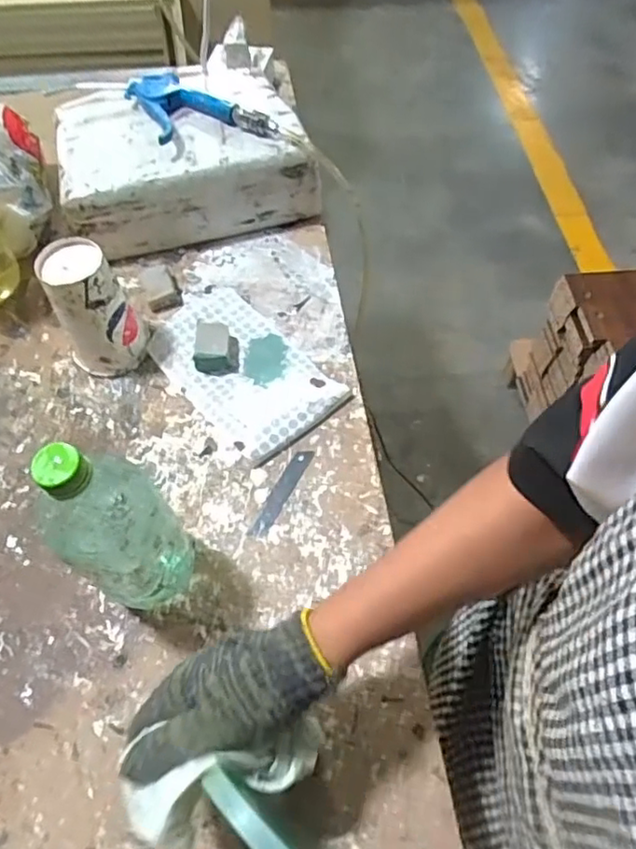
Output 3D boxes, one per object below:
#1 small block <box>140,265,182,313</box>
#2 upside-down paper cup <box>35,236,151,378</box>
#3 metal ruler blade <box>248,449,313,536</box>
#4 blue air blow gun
[{"bbox_3d":[-0.179,-0.156,0.692,0.037,0.026,0.046,-18,59,-8],"label":"small block"},{"bbox_3d":[-0.225,-0.113,0.613,0.077,0.127,0.070,-2,58,2],"label":"upside-down paper cup"},{"bbox_3d":[-0.034,0.062,0.569,0.017,0.004,0.096,24,63,17],"label":"metal ruler blade"},{"bbox_3d":[-0.142,-0.362,0.700,0.117,0.022,0.175,-28,64,-16],"label":"blue air blow gun"}]

